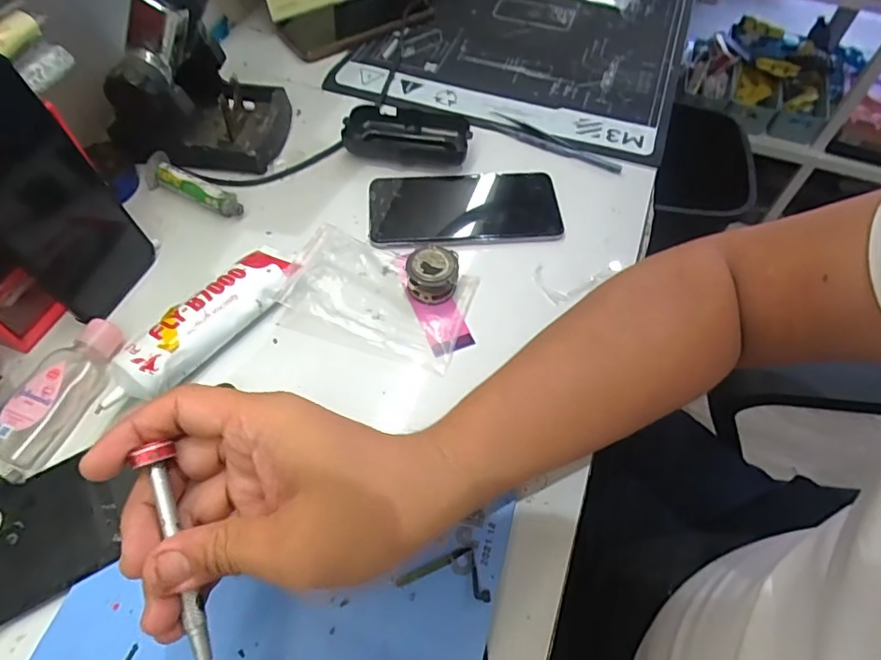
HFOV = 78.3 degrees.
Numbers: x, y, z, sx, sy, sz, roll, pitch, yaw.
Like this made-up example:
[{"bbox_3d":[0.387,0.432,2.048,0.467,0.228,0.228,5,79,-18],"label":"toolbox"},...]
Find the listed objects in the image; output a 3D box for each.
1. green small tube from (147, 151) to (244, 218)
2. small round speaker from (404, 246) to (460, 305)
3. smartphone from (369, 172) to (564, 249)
[{"bbox_3d":[-0.208,-0.119,0.456,0.097,0.020,0.025,27,61,15],"label":"green small tube"},{"bbox_3d":[-0.006,-0.044,0.406,0.037,0.022,0.040,1,58,-1],"label":"small round speaker"},{"bbox_3d":[0.020,-0.104,0.454,0.156,0.009,0.081,-3,58,-3],"label":"smartphone"}]

